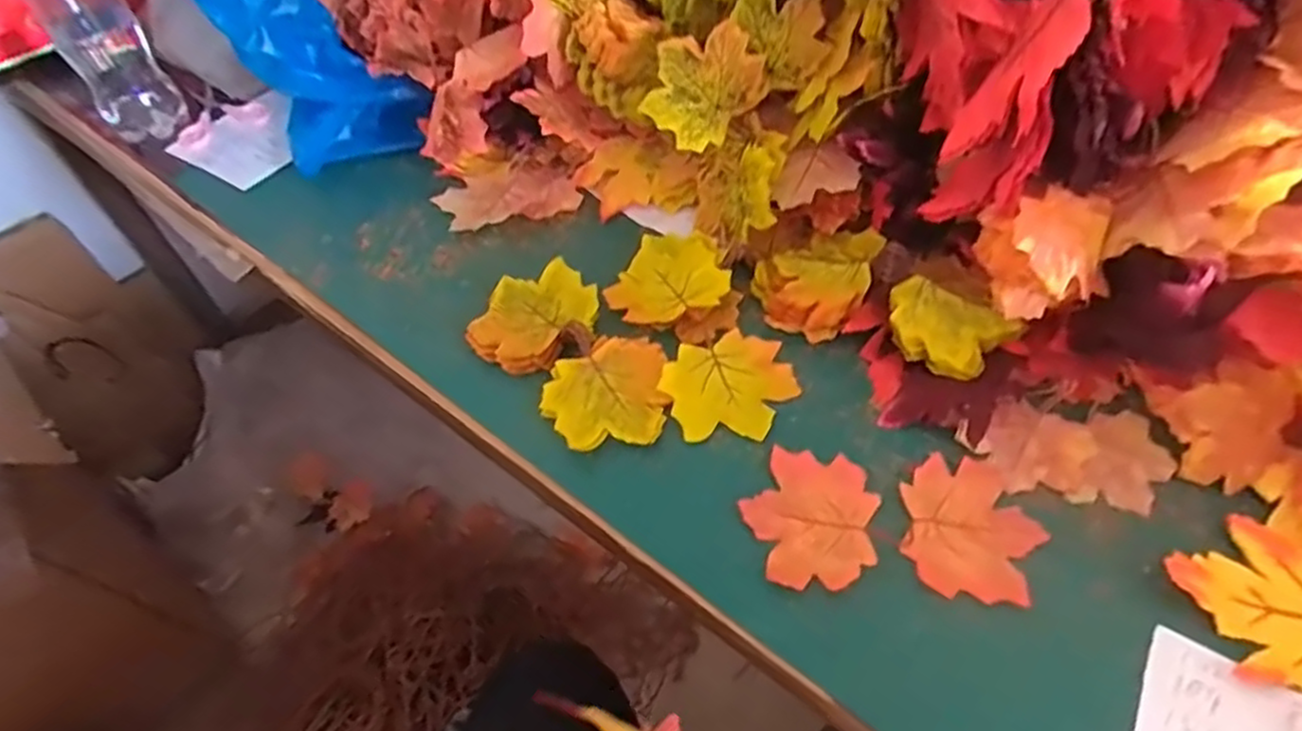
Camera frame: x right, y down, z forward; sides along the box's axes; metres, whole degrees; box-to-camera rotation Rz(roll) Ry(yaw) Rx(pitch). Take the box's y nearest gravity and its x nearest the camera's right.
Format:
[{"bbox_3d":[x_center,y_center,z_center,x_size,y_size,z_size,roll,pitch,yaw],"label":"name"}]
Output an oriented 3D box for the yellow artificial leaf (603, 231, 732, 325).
[{"bbox_3d":[0.018,-0.068,0.548,0.080,0.006,0.100,22,57,17],"label":"yellow artificial leaf"}]

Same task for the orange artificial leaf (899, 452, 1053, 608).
[{"bbox_3d":[0.194,0.096,0.429,0.078,0.004,0.090,9,54,9],"label":"orange artificial leaf"}]

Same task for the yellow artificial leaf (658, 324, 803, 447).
[{"bbox_3d":[0.056,0.014,0.491,0.090,0.017,0.073,-17,54,-10],"label":"yellow artificial leaf"}]

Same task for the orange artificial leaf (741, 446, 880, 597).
[{"bbox_3d":[0.097,0.093,0.434,0.077,0.004,0.089,12,54,11],"label":"orange artificial leaf"}]

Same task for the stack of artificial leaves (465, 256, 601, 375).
[{"bbox_3d":[-0.086,-0.038,0.529,0.078,0.015,0.092,14,55,12],"label":"stack of artificial leaves"}]

